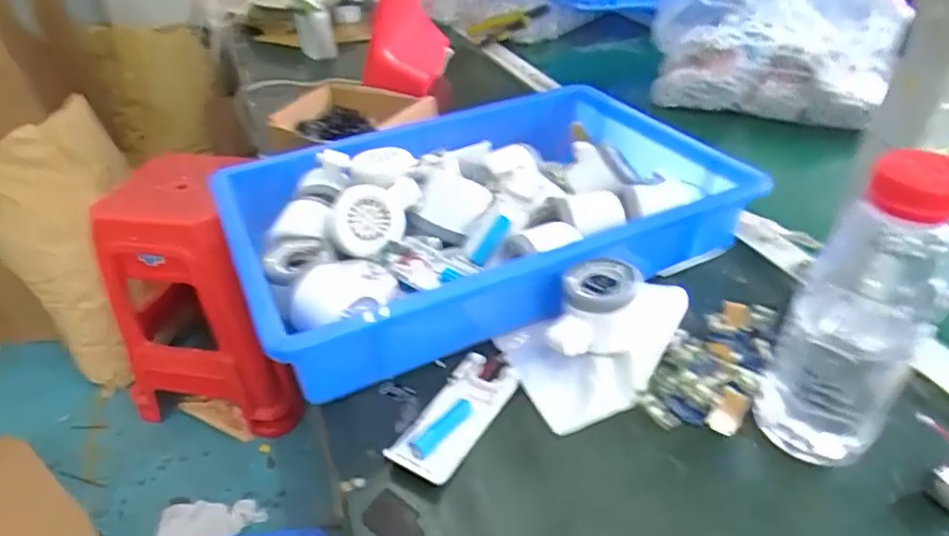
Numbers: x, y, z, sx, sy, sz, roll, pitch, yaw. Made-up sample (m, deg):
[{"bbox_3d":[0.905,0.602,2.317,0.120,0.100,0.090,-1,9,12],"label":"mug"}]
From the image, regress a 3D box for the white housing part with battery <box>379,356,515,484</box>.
[{"bbox_3d":[-0.013,0.099,0.410,0.044,0.014,0.102,18,42,25],"label":"white housing part with battery"}]

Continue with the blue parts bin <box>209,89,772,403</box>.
[{"bbox_3d":[0.009,-0.057,0.562,0.421,0.088,0.286,-17,40,-18],"label":"blue parts bin"}]

